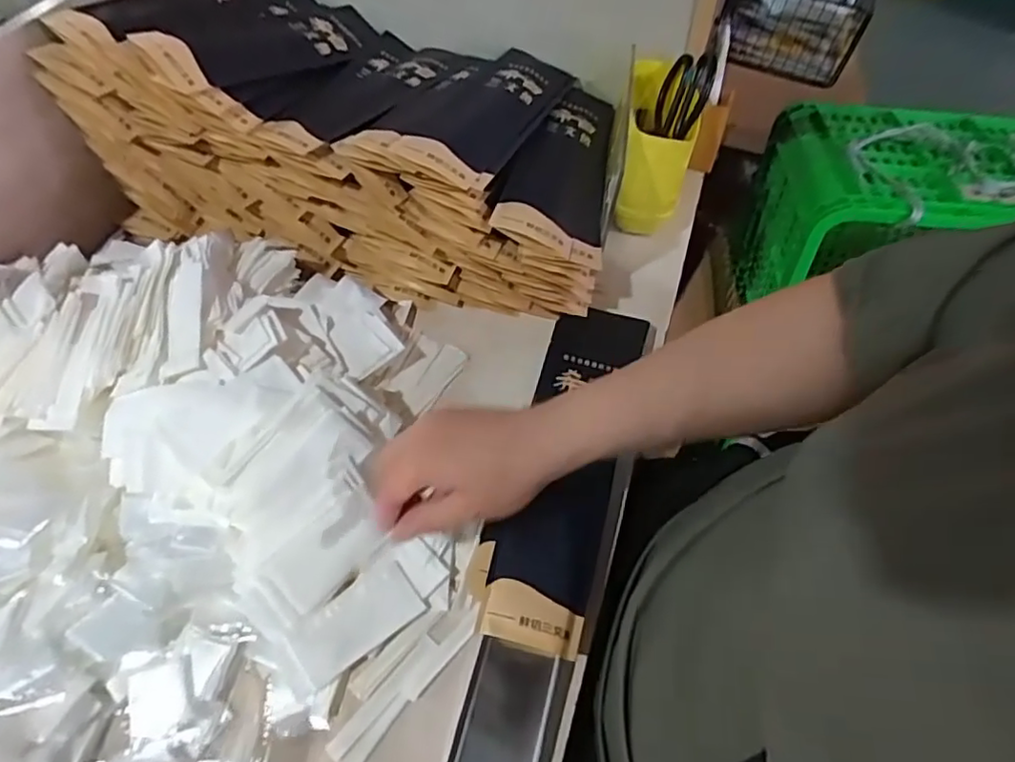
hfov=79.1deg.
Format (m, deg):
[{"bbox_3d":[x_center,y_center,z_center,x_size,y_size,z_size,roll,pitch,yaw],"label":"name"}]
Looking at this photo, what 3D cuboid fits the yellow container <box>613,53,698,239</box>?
[{"bbox_3d":[0.154,-0.238,0.640,0.060,0.120,0.153,7,56,6],"label":"yellow container"}]

